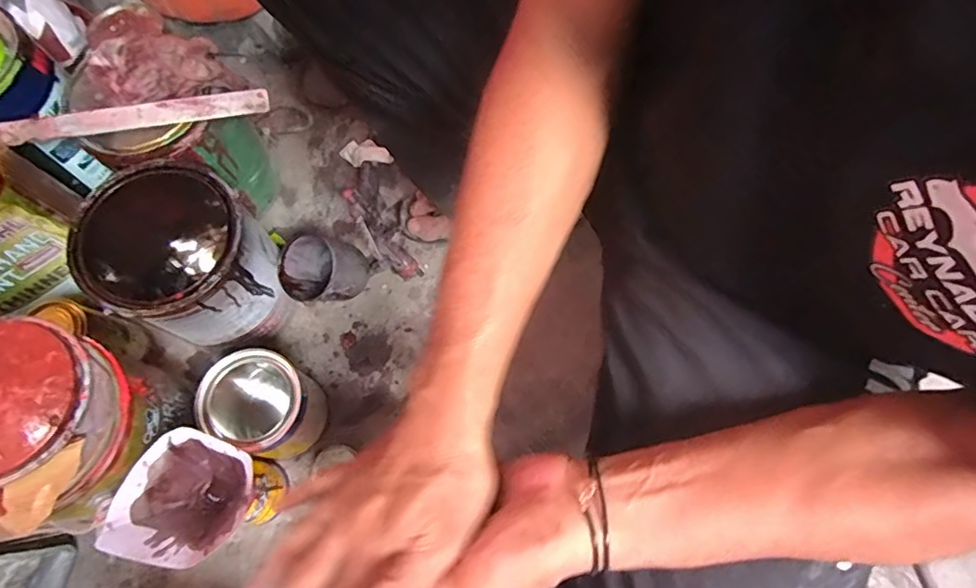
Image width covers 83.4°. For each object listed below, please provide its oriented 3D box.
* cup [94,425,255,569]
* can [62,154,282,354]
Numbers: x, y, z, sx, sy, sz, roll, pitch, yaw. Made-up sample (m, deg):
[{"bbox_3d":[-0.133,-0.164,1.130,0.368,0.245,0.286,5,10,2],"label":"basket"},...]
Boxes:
[{"bbox_3d":[-0.275,0.193,0.513,0.104,0.077,0.111,0,71,-1],"label":"cup"},{"bbox_3d":[-0.333,-0.029,0.628,0.172,0.208,0.158,41,72,14],"label":"can"}]

